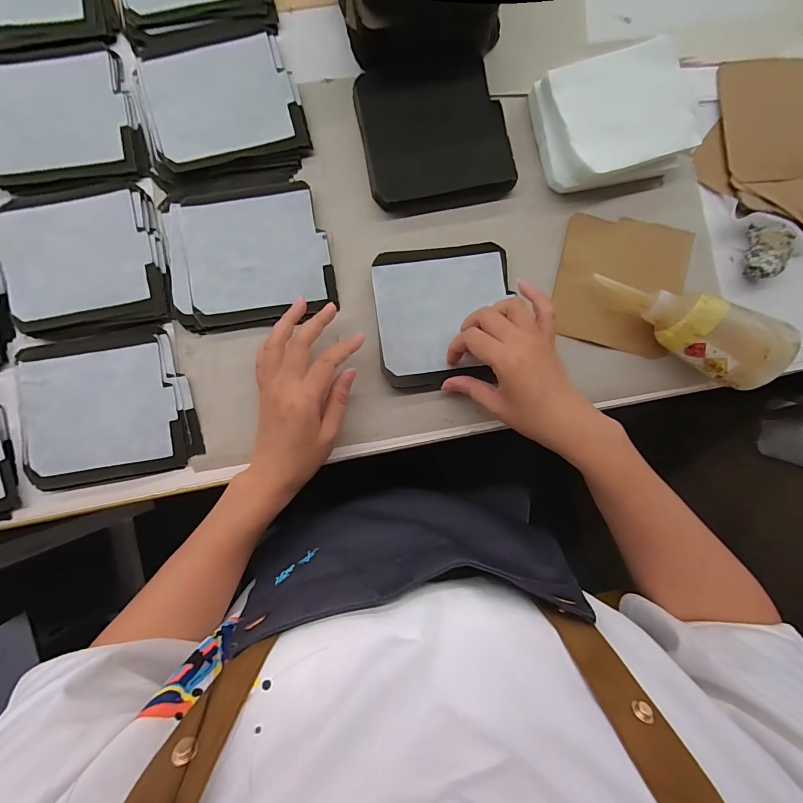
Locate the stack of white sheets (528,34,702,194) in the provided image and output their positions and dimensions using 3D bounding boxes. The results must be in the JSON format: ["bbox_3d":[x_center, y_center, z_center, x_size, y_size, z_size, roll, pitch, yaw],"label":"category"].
[{"bbox_3d":[0.209,-0.271,0.386,0.143,0.041,0.118,-15,88,-3],"label":"stack of white sheets"}]

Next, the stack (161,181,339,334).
[{"bbox_3d":[-0.148,-0.143,0.385,0.152,0.011,0.132,-10,87,-3],"label":"stack"}]

